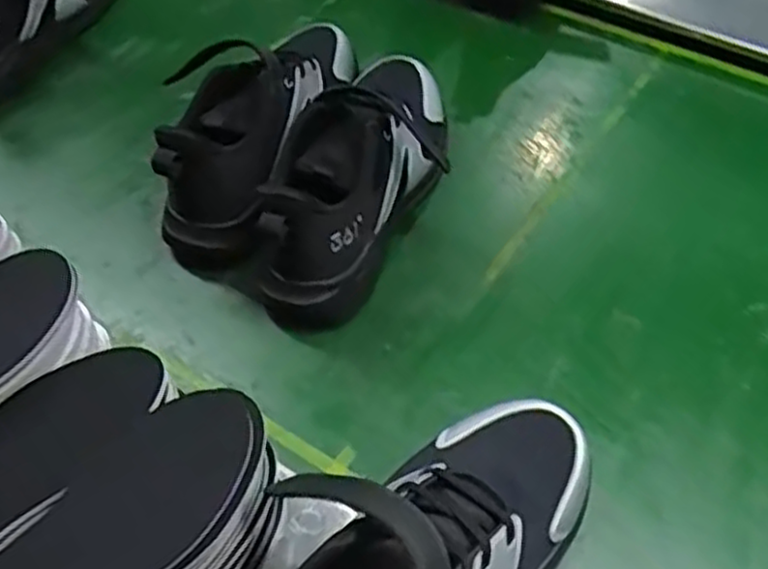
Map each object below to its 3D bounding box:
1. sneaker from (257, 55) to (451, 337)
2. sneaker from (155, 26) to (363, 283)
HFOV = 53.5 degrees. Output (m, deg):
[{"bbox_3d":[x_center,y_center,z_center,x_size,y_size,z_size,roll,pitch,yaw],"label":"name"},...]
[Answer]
[{"bbox_3d":[-0.018,-0.100,0.592,0.086,0.124,0.254,15,56,16],"label":"sneaker"},{"bbox_3d":[-0.107,-0.152,0.646,0.098,0.111,0.275,11,55,13],"label":"sneaker"}]

